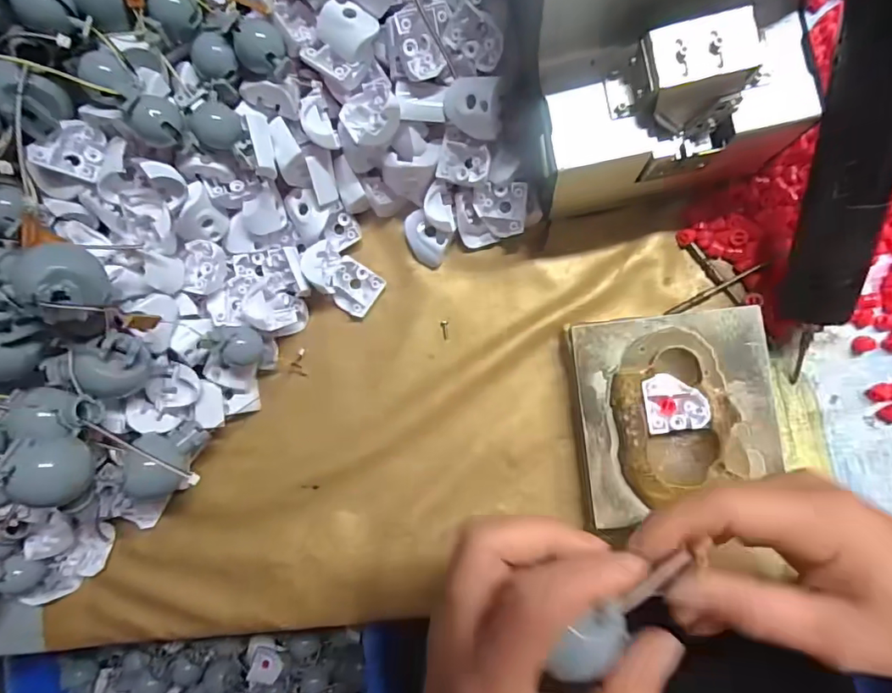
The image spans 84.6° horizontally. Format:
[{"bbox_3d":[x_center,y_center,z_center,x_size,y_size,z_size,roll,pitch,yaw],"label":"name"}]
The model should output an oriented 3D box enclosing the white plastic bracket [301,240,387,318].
[{"bbox_3d":[-0.067,-0.044,0.318,0.052,0.022,0.031,37,104,-26],"label":"white plastic bracket"}]

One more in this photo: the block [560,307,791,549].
[{"bbox_3d":[0.129,0.041,0.282,0.104,0.032,0.115,-6,84,7],"label":"block"}]

